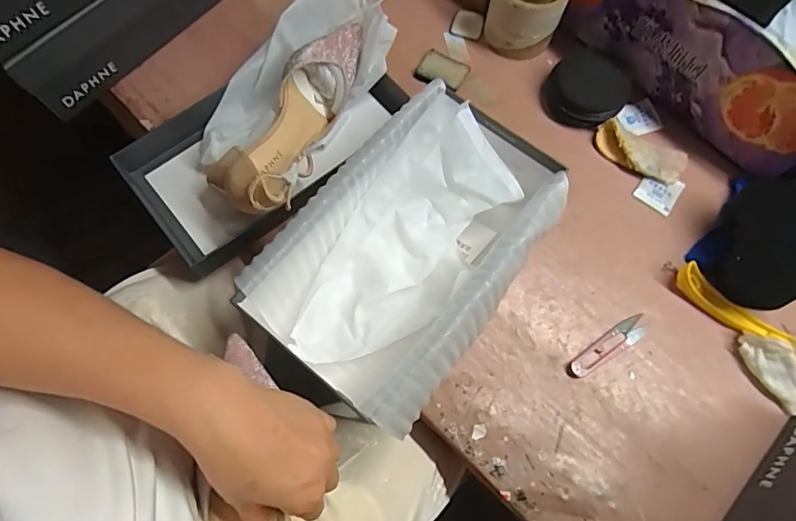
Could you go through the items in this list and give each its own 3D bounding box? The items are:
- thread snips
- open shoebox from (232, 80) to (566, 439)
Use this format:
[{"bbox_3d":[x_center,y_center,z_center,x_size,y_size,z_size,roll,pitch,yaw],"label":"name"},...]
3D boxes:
[{"bbox_3d":[0.216,0.088,0.467,0.100,0.004,0.023,-32,75,-10],"label":"thread snips"},{"bbox_3d":[0.015,-0.011,0.452,0.189,0.102,0.291,37,76,11],"label":"open shoebox"}]

